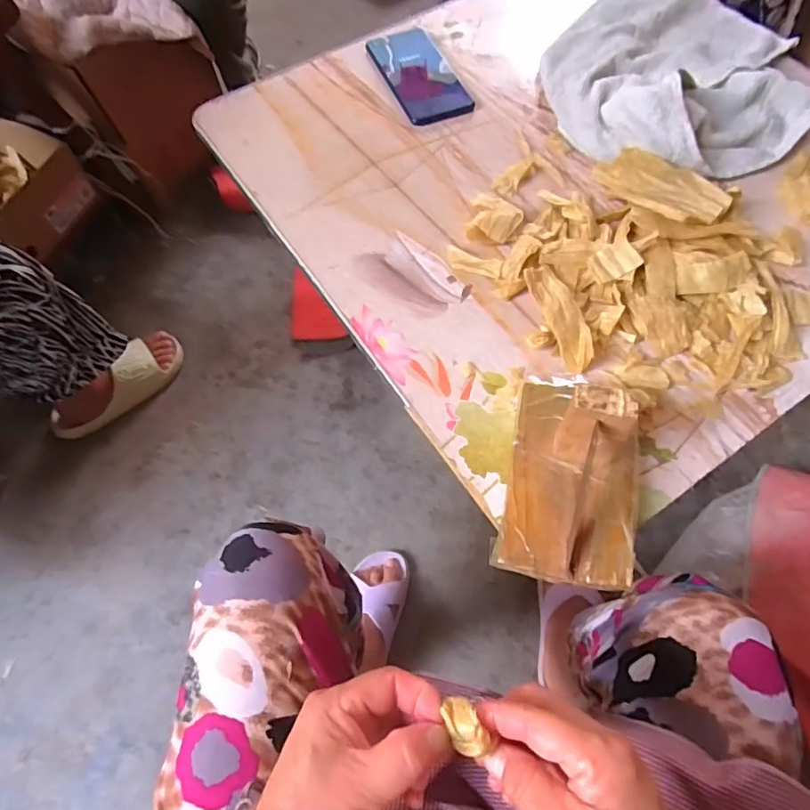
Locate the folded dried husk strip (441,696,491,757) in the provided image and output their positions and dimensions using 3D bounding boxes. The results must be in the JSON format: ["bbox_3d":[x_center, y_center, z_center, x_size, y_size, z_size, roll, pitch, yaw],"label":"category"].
[{"bbox_3d":[0.031,0.165,0.278,0.016,0.012,0.029,-28,66,-11],"label":"folded dried husk strip"}]

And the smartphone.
[{"bbox_3d":[0.013,-0.370,0.605,0.074,0.009,0.158,-21,65,-8],"label":"smartphone"}]

